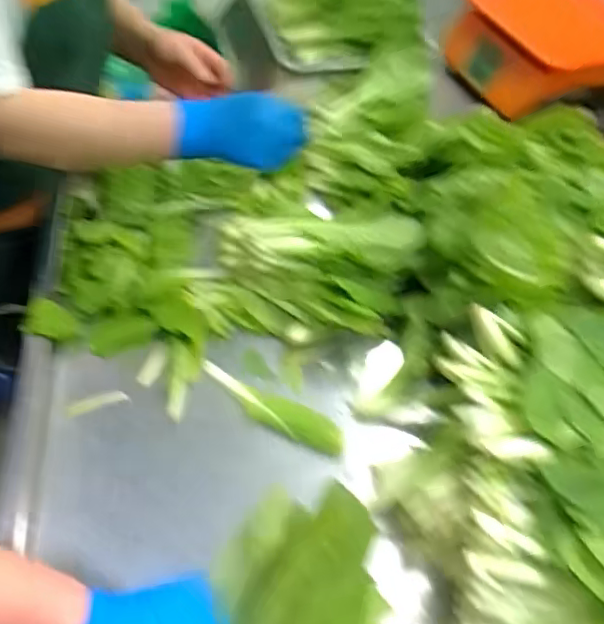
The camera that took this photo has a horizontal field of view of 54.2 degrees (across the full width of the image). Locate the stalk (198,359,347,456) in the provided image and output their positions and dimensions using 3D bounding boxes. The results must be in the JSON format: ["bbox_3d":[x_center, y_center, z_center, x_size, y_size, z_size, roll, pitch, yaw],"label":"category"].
[{"bbox_3d":[-0.035,0.099,0.612,0.170,0.023,0.030,26,54,15],"label":"stalk"}]

